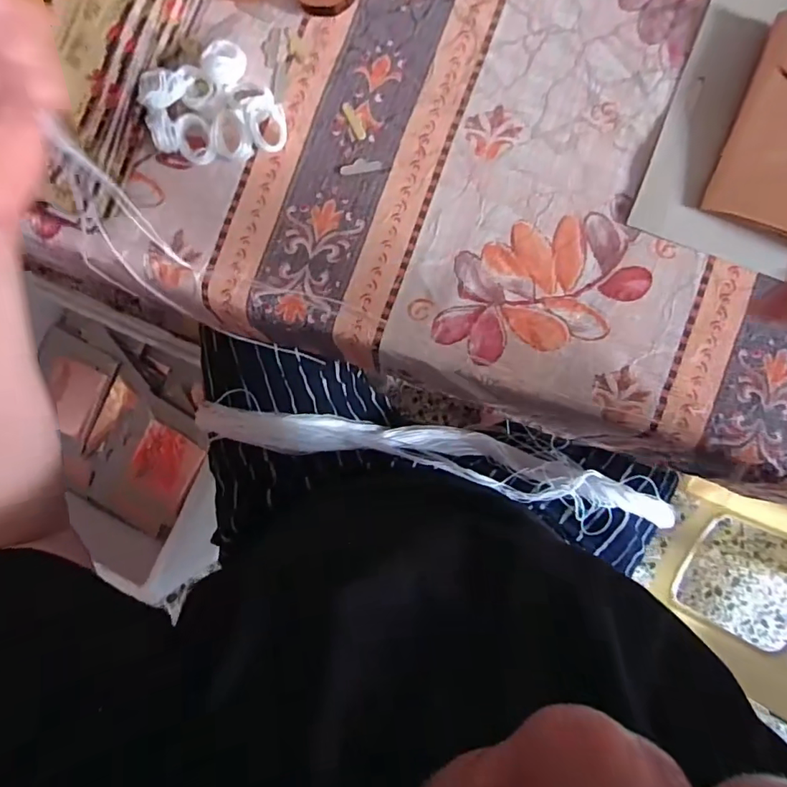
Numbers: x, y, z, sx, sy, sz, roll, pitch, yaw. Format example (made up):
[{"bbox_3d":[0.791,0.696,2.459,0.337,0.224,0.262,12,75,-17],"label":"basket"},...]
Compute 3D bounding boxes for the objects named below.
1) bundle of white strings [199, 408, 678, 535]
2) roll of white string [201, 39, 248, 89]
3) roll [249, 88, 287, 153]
[{"bbox_3d":[0.068,0.071,0.526,0.458,0.061,0.064,14,88,3],"label":"bundle of white strings"},{"bbox_3d":[-0.114,-0.225,0.353,0.028,0.019,0.027,0,89,4],"label":"roll of white string"},{"bbox_3d":[-0.084,-0.180,0.347,0.024,0.023,0.035,-25,88,3],"label":"roll"}]

